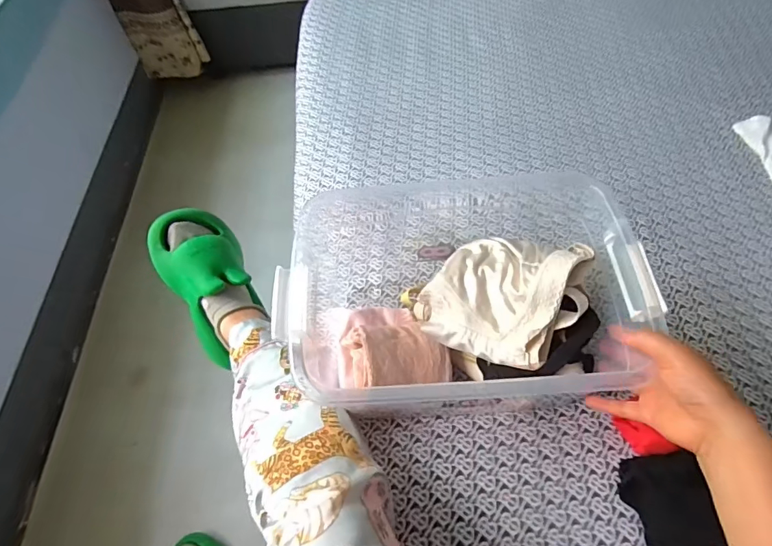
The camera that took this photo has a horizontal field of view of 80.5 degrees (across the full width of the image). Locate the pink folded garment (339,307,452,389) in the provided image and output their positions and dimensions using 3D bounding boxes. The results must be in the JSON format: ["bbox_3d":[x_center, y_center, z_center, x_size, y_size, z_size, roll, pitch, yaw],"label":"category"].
[{"bbox_3d":[0.005,0.088,0.551,0.126,0.078,0.114,-10,59,-3],"label":"pink folded garment"}]

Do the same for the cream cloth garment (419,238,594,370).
[{"bbox_3d":[0.119,0.022,0.488,0.169,0.043,0.138,7,74,26],"label":"cream cloth garment"}]

